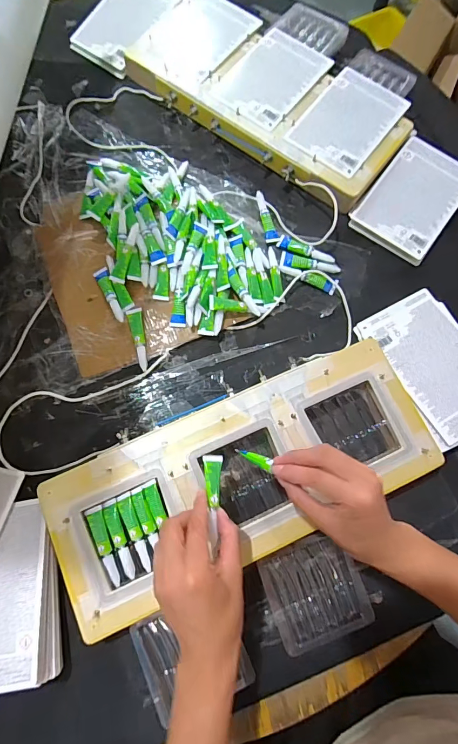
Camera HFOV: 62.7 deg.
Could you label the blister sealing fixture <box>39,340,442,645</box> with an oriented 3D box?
[{"bbox_3d":[0.021,0.115,0.431,0.418,0.045,0.165,-24,75,-6],"label":"blister sealing fixture"}]

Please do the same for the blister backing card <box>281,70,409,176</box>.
[{"bbox_3d":[0.176,-0.369,0.548,0.115,0.012,0.170,37,77,9],"label":"blister backing card"}]

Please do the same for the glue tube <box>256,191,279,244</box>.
[{"bbox_3d":[0.055,-0.222,0.539,0.019,0.013,0.079,-10,74,-3],"label":"glue tube"}]

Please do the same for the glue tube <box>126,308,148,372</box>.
[{"bbox_3d":[-0.114,-0.043,0.483,0.019,0.012,0.083,-13,75,-4],"label":"glue tube"}]

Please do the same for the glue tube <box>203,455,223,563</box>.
[{"bbox_3d":[-0.014,0.125,0.368,0.018,0.006,0.087,-3,69,0],"label":"glue tube"}]

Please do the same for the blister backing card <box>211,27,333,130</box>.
[{"bbox_3d":[0.068,-0.447,0.565,0.119,0.007,0.171,36,77,9],"label":"blister backing card"}]

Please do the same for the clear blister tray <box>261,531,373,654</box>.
[{"bbox_3d":[0.095,0.243,0.418,0.101,0.010,0.102,-19,75,-6],"label":"clear blister tray"}]

